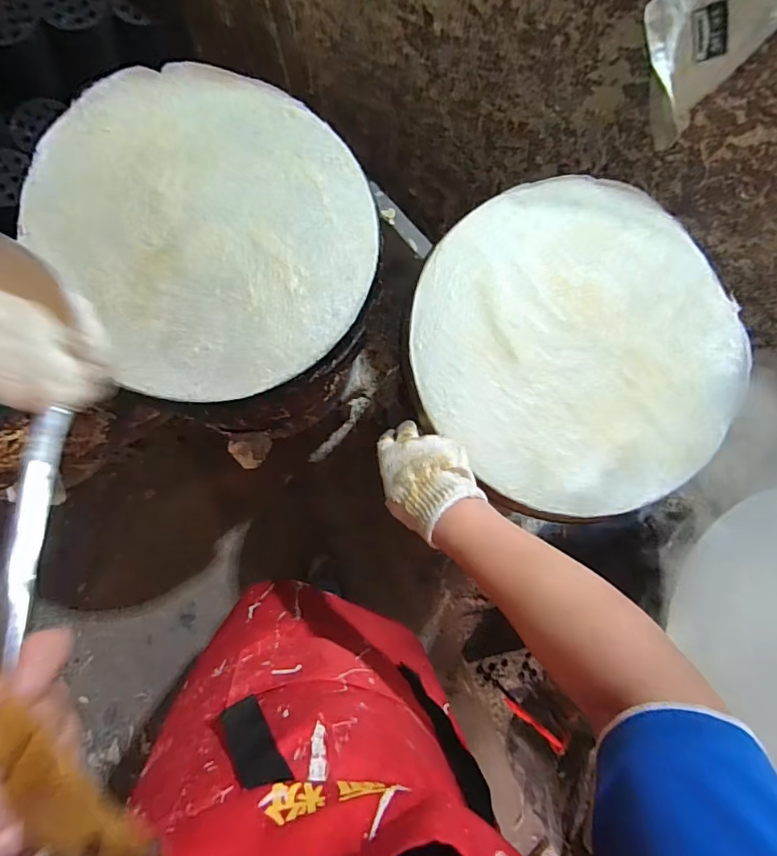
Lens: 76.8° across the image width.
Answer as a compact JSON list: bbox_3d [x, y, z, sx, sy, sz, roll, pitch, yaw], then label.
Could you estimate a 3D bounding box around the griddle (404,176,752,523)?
[{"bbox_3d":[0.218,-0.097,0.560,0.372,0.025,0.374,1,83,-5],"label":"griddle"}]

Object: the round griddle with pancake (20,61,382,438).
[{"bbox_3d":[-0.200,-0.202,0.555,0.374,0.041,0.390,1,83,-5],"label":"round griddle with pancake"}]

